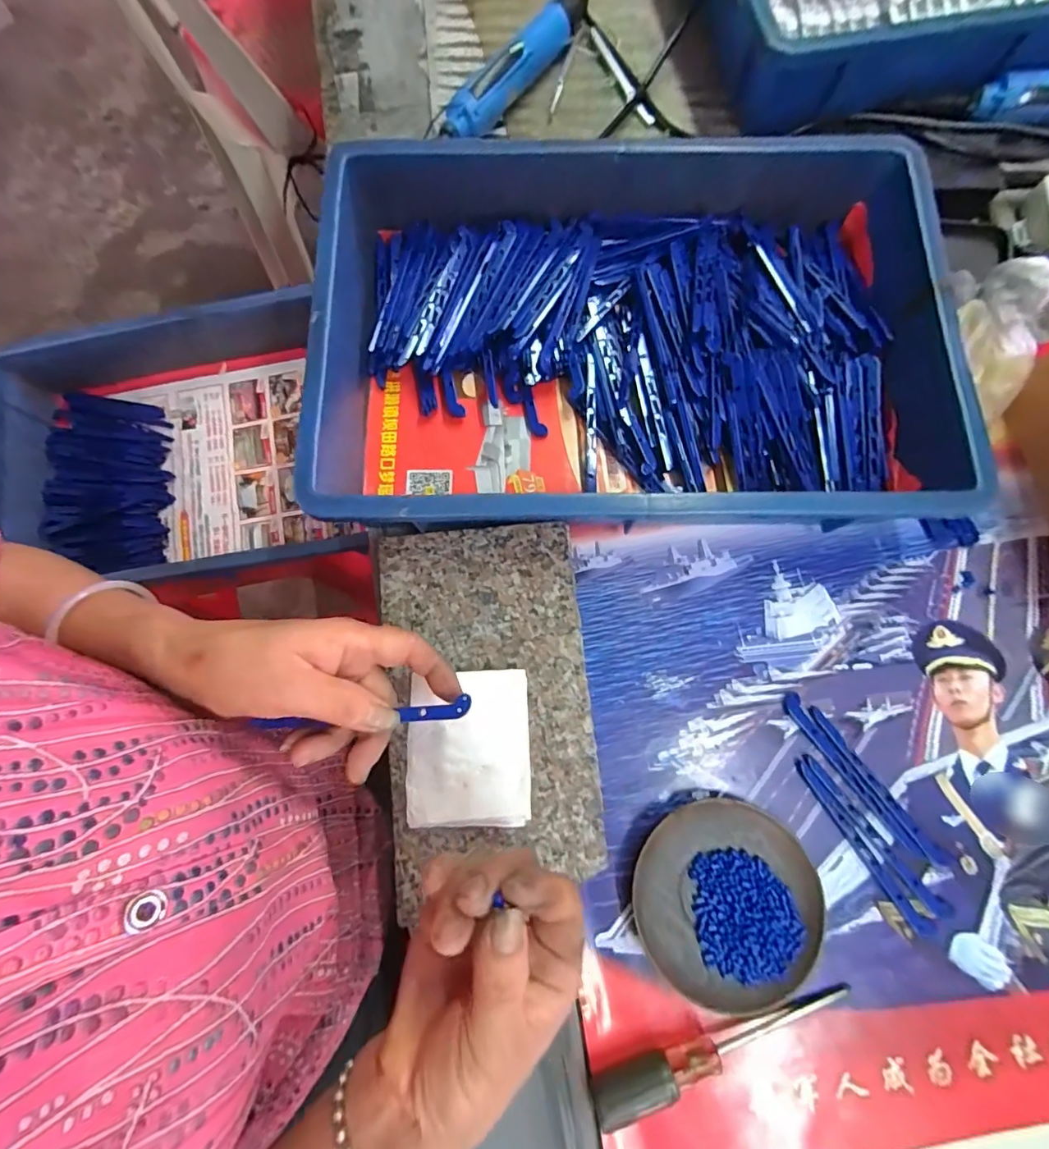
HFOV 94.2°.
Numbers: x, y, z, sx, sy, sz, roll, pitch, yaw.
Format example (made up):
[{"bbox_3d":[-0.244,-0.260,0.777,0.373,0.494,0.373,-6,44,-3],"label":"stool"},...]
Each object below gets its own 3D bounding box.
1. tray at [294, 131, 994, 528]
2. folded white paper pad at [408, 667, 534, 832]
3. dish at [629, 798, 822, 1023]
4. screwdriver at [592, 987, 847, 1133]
[{"bbox_3d":[0.079,-0.166,0.360,0.450,0.080,0.289,-2,77,0],"label":"tray"},{"bbox_3d":[-0.036,0.109,0.309,0.076,0.013,0.091,-2,77,0],"label":"folded white paper pad"},{"bbox_3d":[0.126,0.206,0.309,0.110,0.018,0.113,0,77,1],"label":"dish"},{"bbox_3d":[0.119,0.278,0.286,0.165,0.024,0.017,-18,78,-3],"label":"screwdriver"}]

